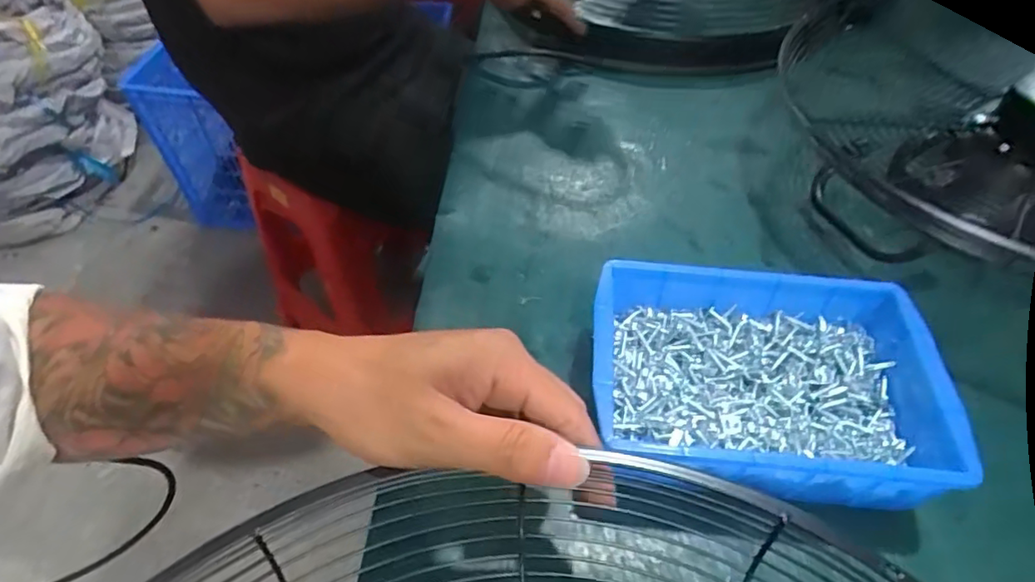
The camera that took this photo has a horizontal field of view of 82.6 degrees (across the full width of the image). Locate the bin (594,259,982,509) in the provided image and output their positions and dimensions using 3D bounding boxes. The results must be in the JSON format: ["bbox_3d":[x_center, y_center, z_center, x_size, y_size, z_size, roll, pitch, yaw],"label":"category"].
[{"bbox_3d":[0.150,0.058,0.364,0.203,0.062,0.134,4,49,4],"label":"bin"}]

